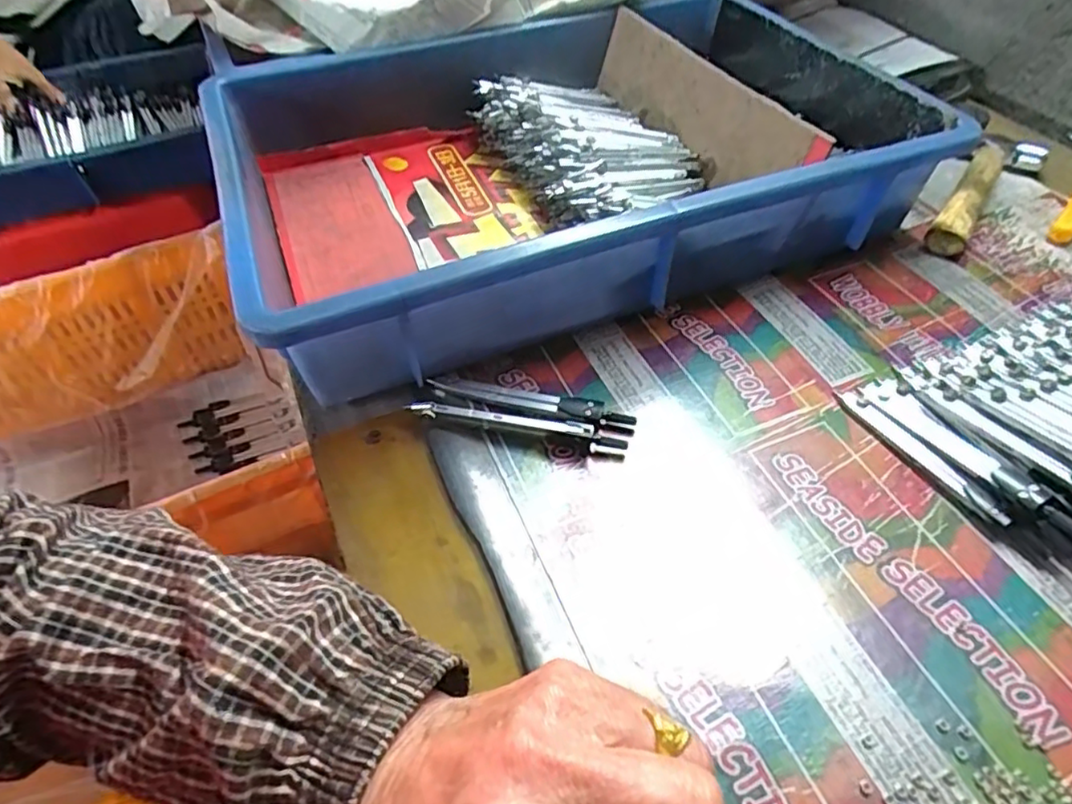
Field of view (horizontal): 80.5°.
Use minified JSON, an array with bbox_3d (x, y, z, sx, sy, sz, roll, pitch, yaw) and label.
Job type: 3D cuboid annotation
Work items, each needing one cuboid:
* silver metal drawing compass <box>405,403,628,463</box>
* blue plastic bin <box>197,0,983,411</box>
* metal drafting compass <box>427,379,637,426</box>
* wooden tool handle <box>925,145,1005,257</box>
[{"bbox_3d":[-0.009,0.011,0.328,0.110,0.014,0.011,9,51,10],"label":"silver metal drawing compass"},{"bbox_3d":[0.016,-0.172,0.445,0.413,0.084,0.301,-19,52,-13],"label":"blue plastic bin"},{"bbox_3d":[-0.003,0.000,0.344,0.112,0.007,0.013,9,51,10],"label":"metal drafting compass"},{"bbox_3d":[0.310,-0.146,0.452,0.022,0.018,0.134,30,57,25],"label":"wooden tool handle"}]

